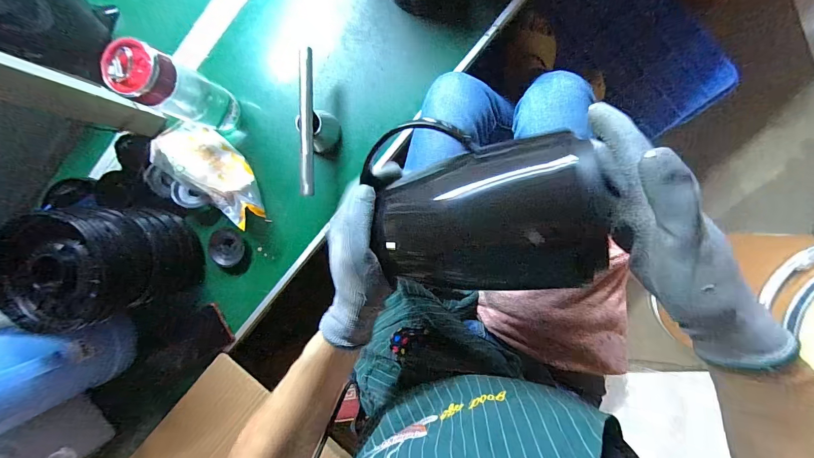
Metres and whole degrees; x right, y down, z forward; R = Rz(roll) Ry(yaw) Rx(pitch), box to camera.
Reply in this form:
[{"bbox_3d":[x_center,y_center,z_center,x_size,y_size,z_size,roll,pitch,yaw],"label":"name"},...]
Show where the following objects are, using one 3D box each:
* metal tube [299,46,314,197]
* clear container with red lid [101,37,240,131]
[{"bbox_3d":[-0.141,-0.148,0.483,0.018,0.013,0.201,1,93,7],"label":"metal tube"},{"bbox_3d":[-0.313,-0.190,0.489,0.068,0.190,0.067,0,92,7],"label":"clear container with red lid"}]

